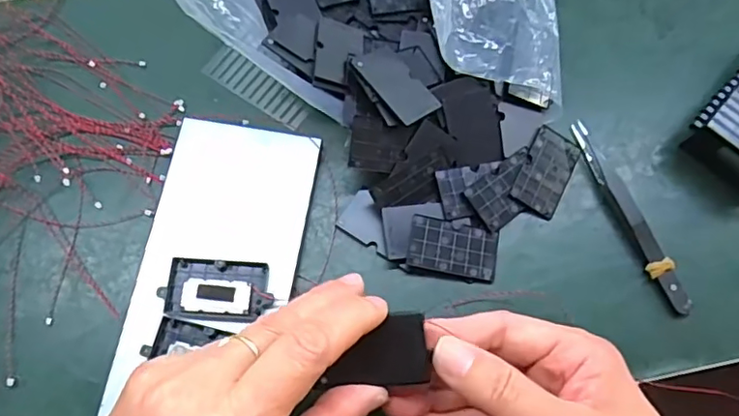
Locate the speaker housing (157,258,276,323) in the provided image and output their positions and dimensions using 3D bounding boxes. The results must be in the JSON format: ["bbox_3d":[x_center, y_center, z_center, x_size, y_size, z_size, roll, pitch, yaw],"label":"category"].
[{"bbox_3d":[-0.079,0.044,0.295,0.054,0.011,0.031,4,71,1],"label":"speaker housing"}]

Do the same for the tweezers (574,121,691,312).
[{"bbox_3d":[0.145,0.003,0.313,0.012,0.008,0.117,-21,72,-8],"label":"tweezers"}]

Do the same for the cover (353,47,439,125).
[{"bbox_3d":[0.015,-0.070,0.312,0.030,0.004,0.050,-30,72,-28],"label":"cover"}]

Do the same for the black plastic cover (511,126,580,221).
[{"bbox_3d":[0.101,-0.021,0.321,0.026,0.004,0.050,27,73,8],"label":"black plastic cover"}]

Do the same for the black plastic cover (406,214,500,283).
[{"bbox_3d":[0.046,0.022,0.305,0.049,0.004,0.028,12,76,-5],"label":"black plastic cover"}]

